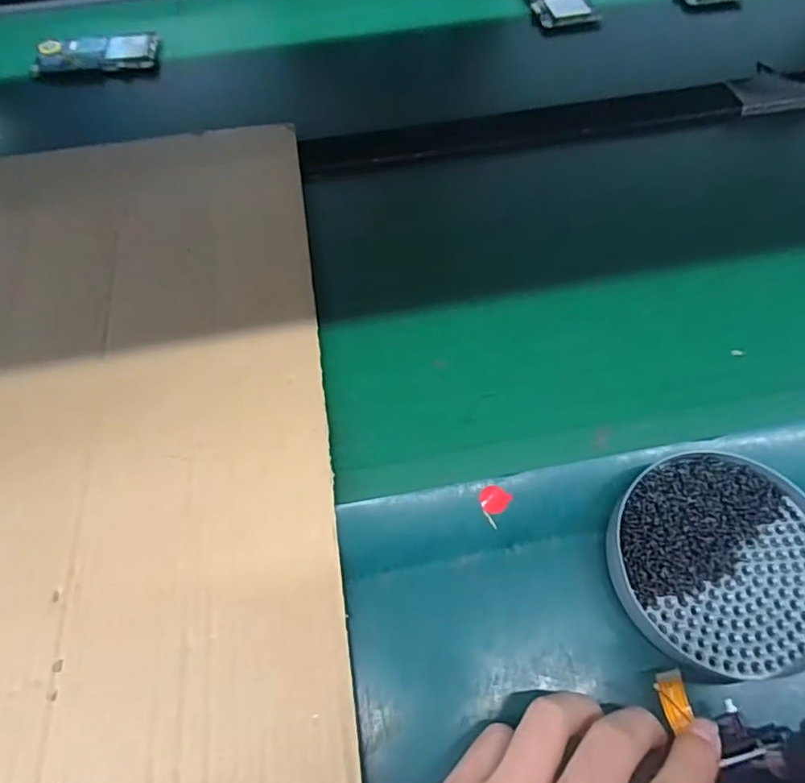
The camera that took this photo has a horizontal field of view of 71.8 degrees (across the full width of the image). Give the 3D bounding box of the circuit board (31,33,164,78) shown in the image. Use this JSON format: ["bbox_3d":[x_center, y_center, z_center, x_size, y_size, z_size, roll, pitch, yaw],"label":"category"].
[{"bbox_3d":[-0.308,-0.342,0.561,0.119,0.009,0.050,-5,60,-2],"label":"circuit board"}]

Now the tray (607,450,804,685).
[{"bbox_3d":[0.171,0.090,0.297,0.112,0.023,0.111,-1,60,1],"label":"tray"}]

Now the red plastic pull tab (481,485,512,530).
[{"bbox_3d":[0.052,0.065,0.322,0.017,0.004,0.022,30,65,17],"label":"red plastic pull tab"}]

